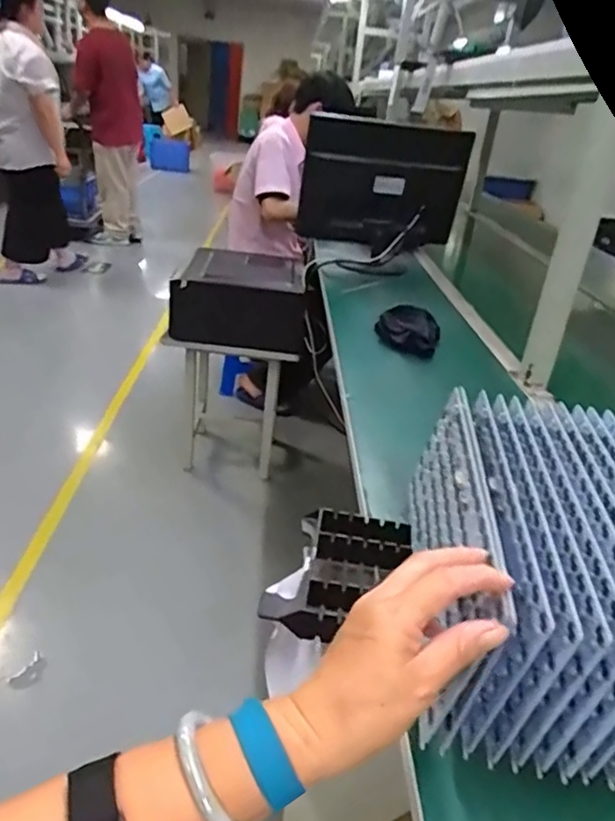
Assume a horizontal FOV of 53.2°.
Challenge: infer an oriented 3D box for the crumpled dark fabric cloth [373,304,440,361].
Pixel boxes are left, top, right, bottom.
[{"bbox_3d":[0.187,-0.151,1.143,0.119,0.055,0.147,12,27,8],"label":"crumpled dark fabric cloth"}]

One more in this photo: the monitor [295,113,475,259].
[{"bbox_3d":[0.202,-0.581,1.648,0.433,0.358,0.118,-1,53,-11],"label":"monitor"}]

